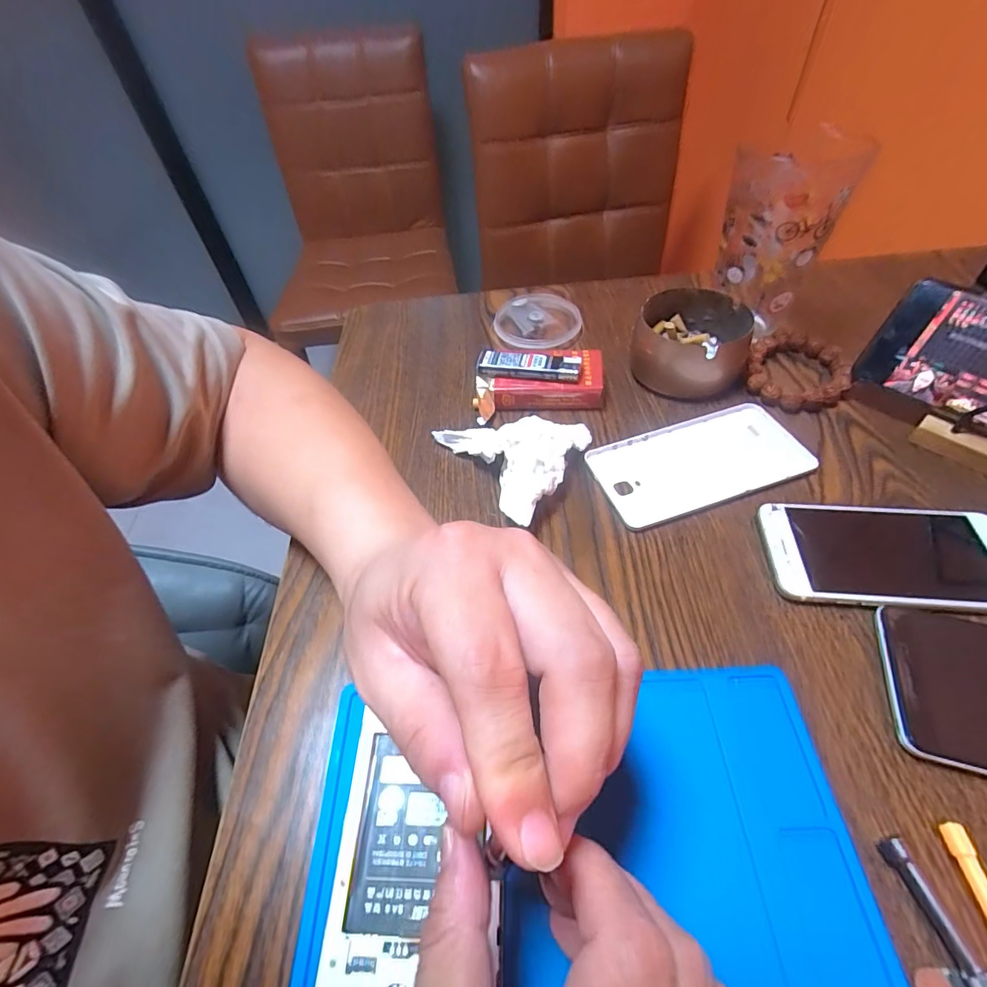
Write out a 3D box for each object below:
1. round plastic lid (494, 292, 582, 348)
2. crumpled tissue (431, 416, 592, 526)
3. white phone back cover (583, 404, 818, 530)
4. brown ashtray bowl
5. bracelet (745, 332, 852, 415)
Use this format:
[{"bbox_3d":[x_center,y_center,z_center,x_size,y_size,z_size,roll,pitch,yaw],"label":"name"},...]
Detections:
[{"bbox_3d":[0.043,-0.159,0.452,0.075,0.017,0.076,-3,51,3],"label":"round plastic lid"},{"bbox_3d":[0.024,-0.034,0.346,0.093,0.025,0.101,-31,55,-18],"label":"crumpled tissue"},{"bbox_3d":[0.142,-0.022,0.338,0.138,0.007,0.071,-17,52,-9],"label":"white phone back cover"},{"bbox_3d":[0.158,-0.123,0.390,0.085,0.047,0.083,13,54,15],"label":"brown ashtray bowl"},{"bbox_3d":[0.241,-0.098,0.383,0.070,0.014,0.084,17,55,18],"label":"bracelet"}]

